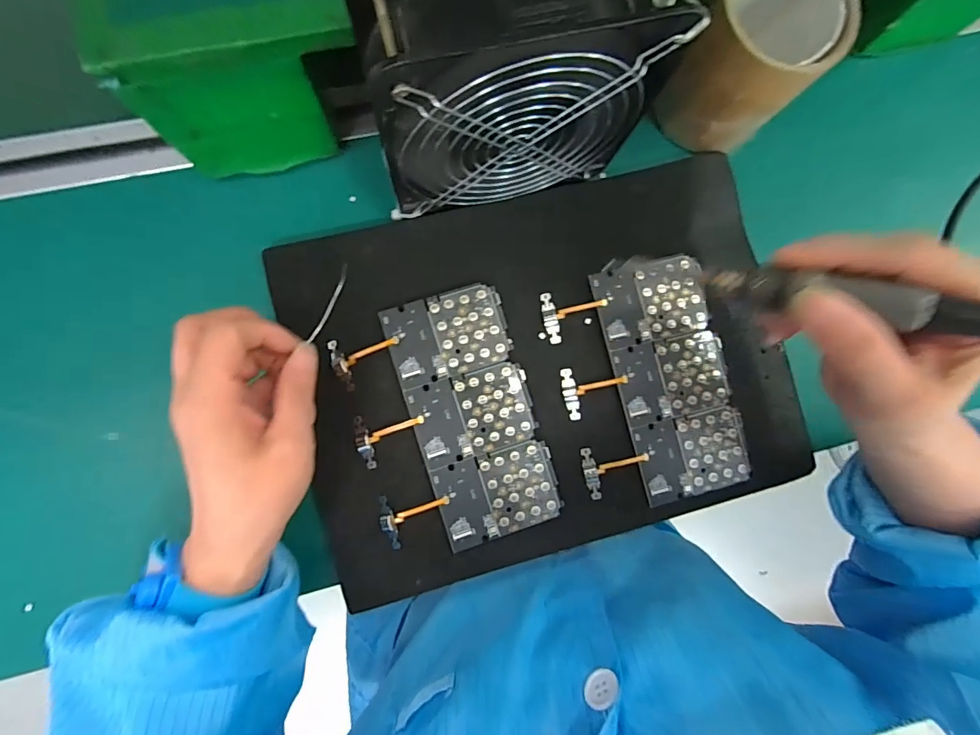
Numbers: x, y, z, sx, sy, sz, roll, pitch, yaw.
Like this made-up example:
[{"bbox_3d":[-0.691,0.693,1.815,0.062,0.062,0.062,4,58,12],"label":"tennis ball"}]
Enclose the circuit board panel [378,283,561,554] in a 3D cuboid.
[{"bbox_3d":[-0.011,0.031,0.300,0.079,0.005,0.164,-18,87,-7],"label":"circuit board panel"}]

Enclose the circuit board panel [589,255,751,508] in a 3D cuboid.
[{"bbox_3d":[0.128,0.006,0.313,0.077,0.010,0.164,-13,86,-7],"label":"circuit board panel"}]

